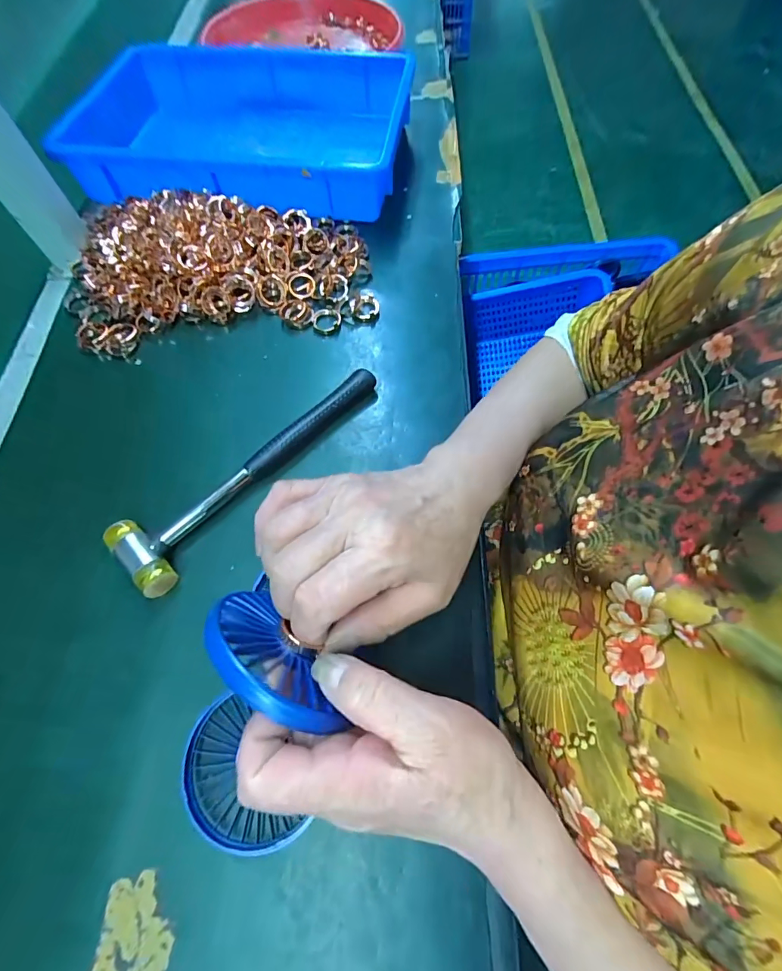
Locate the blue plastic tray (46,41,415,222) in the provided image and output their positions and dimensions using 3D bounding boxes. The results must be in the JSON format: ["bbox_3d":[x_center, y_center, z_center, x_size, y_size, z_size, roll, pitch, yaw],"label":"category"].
[{"bbox_3d":[-0.160,-0.408,0.500,0.341,0.070,0.237,8,66,5],"label":"blue plastic tray"}]

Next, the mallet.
[{"bbox_3d":[-0.109,-0.019,0.346,0.058,0.023,0.237,39,72,17],"label":"mallet"}]

